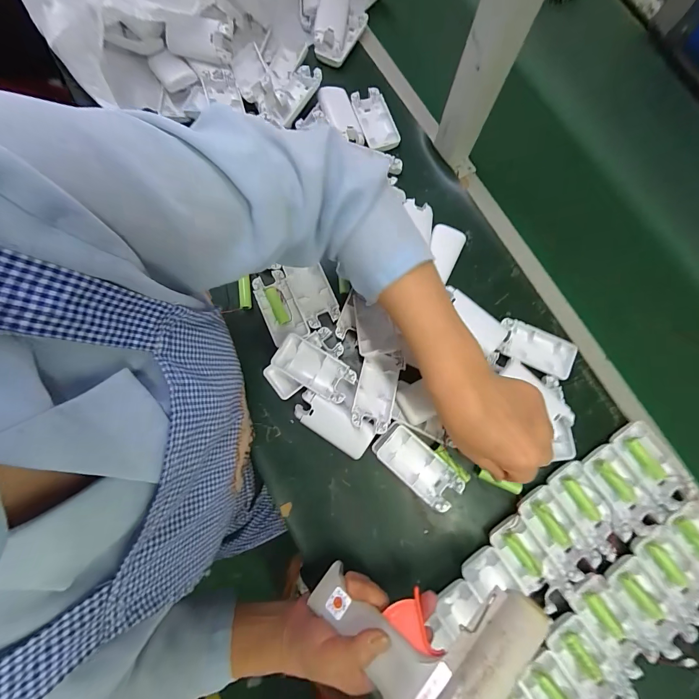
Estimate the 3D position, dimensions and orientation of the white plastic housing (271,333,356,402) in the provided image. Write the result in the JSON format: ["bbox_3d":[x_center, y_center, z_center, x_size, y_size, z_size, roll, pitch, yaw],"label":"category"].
[{"bbox_3d":[-0.042,0.023,0.385,0.096,0.022,0.046,30,81,5],"label":"white plastic housing"}]

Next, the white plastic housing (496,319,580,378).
[{"bbox_3d":[0.228,-0.001,0.404,0.092,0.015,0.049,25,81,4],"label":"white plastic housing"}]

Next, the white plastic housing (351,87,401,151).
[{"bbox_3d":[0.038,-0.321,0.458,0.043,0.010,0.091,-19,80,-3],"label":"white plastic housing"}]

